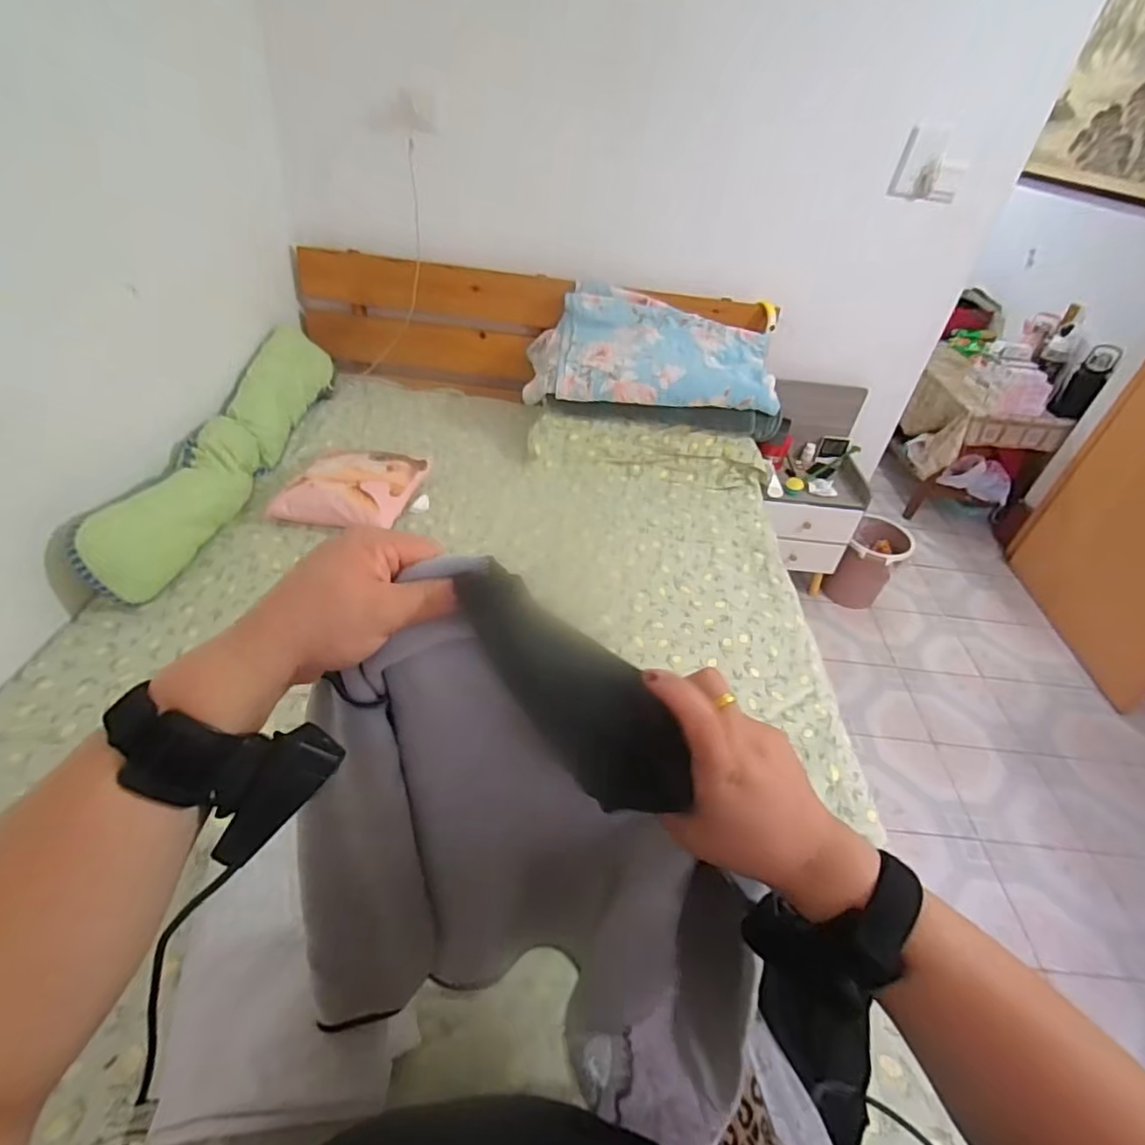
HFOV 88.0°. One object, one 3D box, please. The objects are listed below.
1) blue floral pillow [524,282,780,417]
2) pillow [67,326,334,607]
[{"bbox_3d":[0.219,-0.617,1.655,0.663,0.206,0.310,8,40,0],"label":"blue floral pillow"},{"bbox_3d":[-0.828,-0.307,1.409,0.118,0.257,0.897,8,40,1],"label":"pillow"}]

